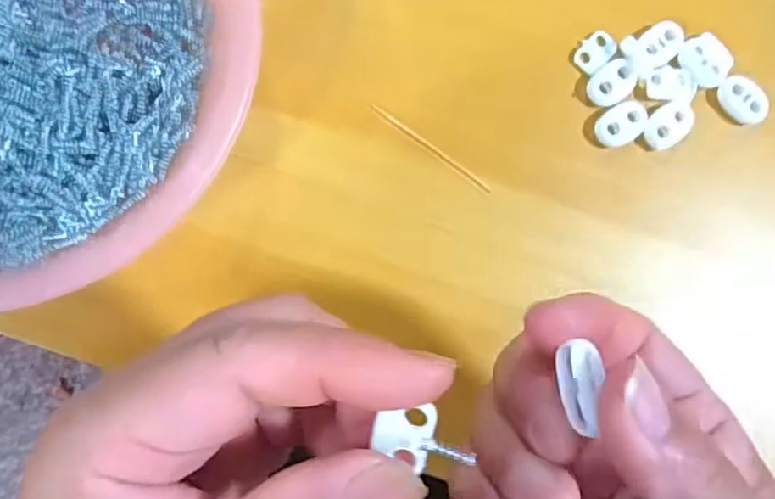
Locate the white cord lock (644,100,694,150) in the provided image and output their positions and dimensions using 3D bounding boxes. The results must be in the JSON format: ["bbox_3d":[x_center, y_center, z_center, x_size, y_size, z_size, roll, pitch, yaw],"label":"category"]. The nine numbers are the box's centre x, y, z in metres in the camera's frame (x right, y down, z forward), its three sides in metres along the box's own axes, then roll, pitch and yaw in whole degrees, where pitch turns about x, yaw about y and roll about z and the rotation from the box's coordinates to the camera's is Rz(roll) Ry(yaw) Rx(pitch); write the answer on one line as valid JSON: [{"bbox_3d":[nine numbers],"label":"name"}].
[{"bbox_3d":[0.116,-0.051,0.251,0.023,0.007,0.016,-35,90,-7],"label":"white cord lock"}]

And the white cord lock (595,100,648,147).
[{"bbox_3d":[0.096,-0.051,0.248,0.023,0.005,0.015,-28,89,-6],"label":"white cord lock"}]

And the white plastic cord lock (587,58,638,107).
[{"bbox_3d":[0.092,-0.068,0.249,0.022,0.005,0.015,-35,90,-7],"label":"white plastic cord lock"}]

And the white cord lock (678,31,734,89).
[{"bbox_3d":[0.133,-0.079,0.251,0.019,0.004,0.022,-33,89,-6],"label":"white cord lock"}]

